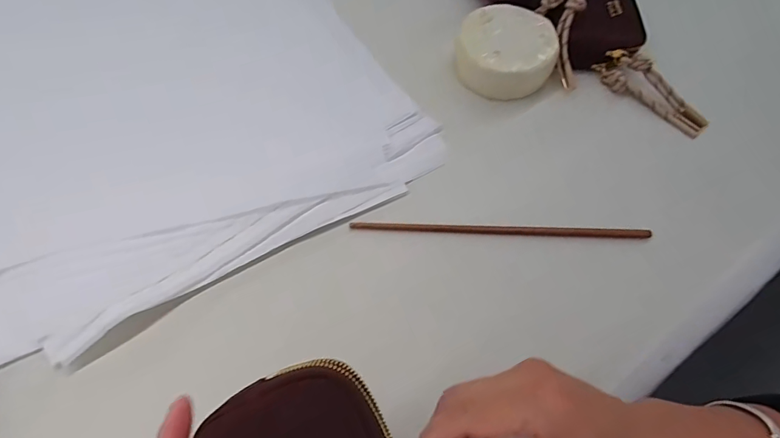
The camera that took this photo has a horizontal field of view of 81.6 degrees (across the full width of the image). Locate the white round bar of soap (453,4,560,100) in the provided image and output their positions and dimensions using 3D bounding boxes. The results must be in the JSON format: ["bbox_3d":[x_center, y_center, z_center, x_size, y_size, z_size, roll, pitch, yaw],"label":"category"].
[{"bbox_3d":[0.113,-0.165,0.445,0.093,0.034,0.094,10,63,6],"label":"white round bar of soap"}]

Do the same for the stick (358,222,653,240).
[{"bbox_3d":[0.091,0.009,0.375,0.240,0.013,0.007,2,63,1],"label":"stick"}]

